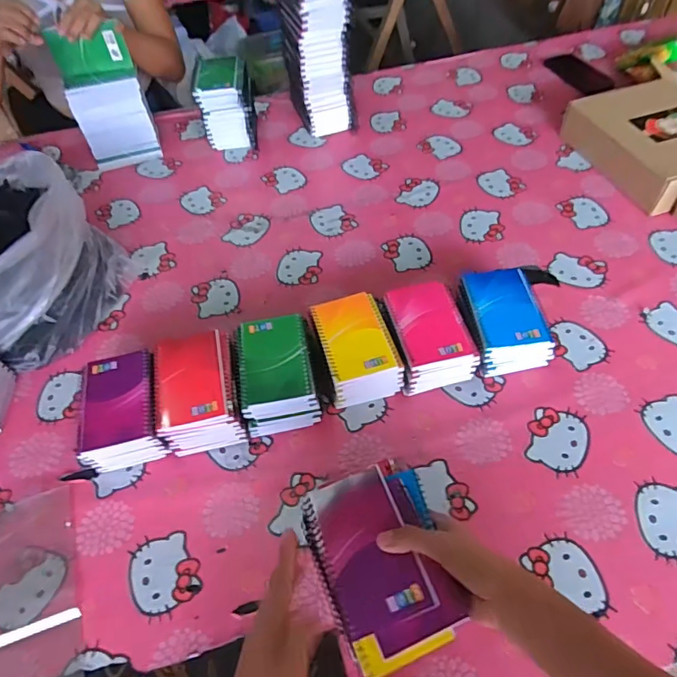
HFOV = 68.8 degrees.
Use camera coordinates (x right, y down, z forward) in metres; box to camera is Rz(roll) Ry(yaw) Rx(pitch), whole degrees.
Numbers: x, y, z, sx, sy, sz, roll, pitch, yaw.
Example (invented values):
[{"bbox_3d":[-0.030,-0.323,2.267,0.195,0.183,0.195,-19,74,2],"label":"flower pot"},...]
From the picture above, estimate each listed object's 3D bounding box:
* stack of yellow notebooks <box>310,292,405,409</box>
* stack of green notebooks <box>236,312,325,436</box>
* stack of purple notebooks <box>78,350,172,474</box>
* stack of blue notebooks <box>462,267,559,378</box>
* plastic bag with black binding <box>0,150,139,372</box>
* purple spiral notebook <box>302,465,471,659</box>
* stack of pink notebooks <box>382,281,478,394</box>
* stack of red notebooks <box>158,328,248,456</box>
[{"bbox_3d":[0.021,0.015,0.663,0.093,0.071,0.133,-14,53,-7],"label":"stack of yellow notebooks"},{"bbox_3d":[-0.080,0.048,0.647,0.090,0.070,0.137,-10,53,-4],"label":"stack of green notebooks"},{"bbox_3d":[-0.271,0.095,0.625,0.097,0.073,0.135,-15,53,-7],"label":"stack of purple notebooks"},{"bbox_3d":[0.225,-0.022,0.677,0.096,0.068,0.142,-6,53,-1],"label":"stack of blue notebooks"},{"bbox_3d":[-0.508,-0.145,0.767,0.360,0.156,0.233,33,62,25],"label":"plastic bag with black binding"},{"bbox_3d":[0.034,0.196,0.449,0.102,0.016,0.149,-24,58,-7],"label":"purple spiral notebook"},{"bbox_3d":[0.120,-0.002,0.672,0.096,0.069,0.138,-11,53,-5],"label":"stack of pink notebooks"},{"bbox_3d":[-0.175,0.071,0.632,0.095,0.081,0.140,-12,53,-5],"label":"stack of red notebooks"}]

